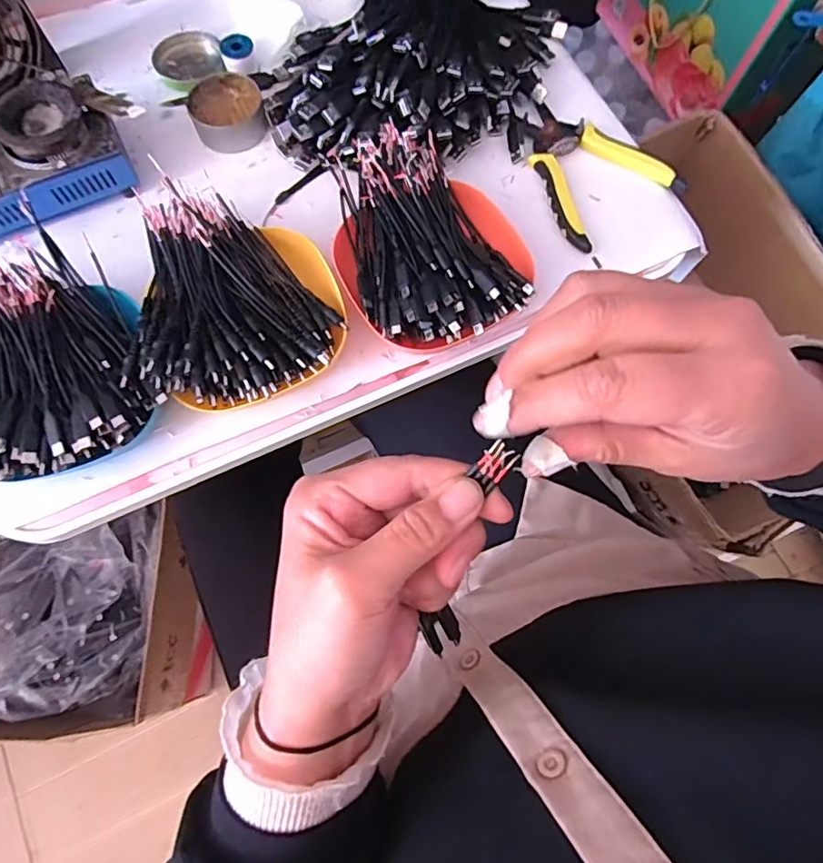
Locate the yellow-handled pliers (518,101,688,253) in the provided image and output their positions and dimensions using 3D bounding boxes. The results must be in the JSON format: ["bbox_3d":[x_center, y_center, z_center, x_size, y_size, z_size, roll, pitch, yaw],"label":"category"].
[{"bbox_3d":[0.145,-0.232,0.478,0.114,0.013,0.142,-37,77,-11],"label":"yellow-handled pliers"}]

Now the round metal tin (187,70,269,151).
[{"bbox_3d":[-0.163,-0.285,0.490,0.062,0.022,0.066,0,73,-1],"label":"round metal tin"}]

